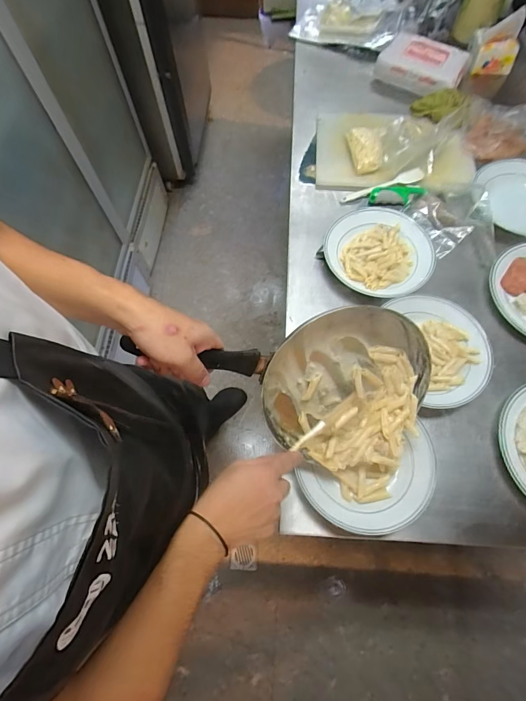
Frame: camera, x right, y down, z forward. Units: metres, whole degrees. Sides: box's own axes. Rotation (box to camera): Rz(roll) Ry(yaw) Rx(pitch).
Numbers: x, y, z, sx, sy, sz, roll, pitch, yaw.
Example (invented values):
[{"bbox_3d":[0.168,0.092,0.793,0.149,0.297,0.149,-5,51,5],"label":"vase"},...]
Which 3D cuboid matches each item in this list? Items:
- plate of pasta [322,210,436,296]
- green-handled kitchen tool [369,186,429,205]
[{"bbox_3d":[0.248,-0.215,0.767,0.218,0.034,0.222,0,60,0],"label":"plate of pasta"},{"bbox_3d":[0.312,-0.360,0.837,0.131,0.017,0.048,-10,60,-5],"label":"green-handled kitchen tool"}]

